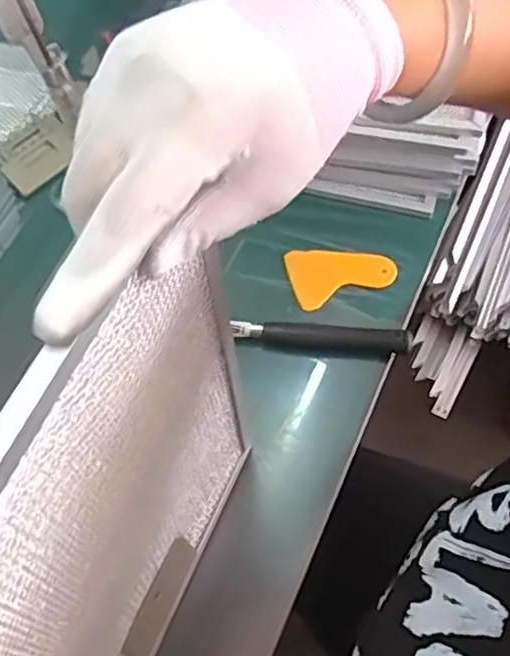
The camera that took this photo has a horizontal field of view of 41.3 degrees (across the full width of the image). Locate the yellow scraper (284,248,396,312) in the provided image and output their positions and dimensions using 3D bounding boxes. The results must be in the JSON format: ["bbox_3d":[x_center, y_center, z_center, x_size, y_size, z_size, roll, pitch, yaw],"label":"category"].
[{"bbox_3d":[0.084,-0.058,0.664,0.098,0.011,0.061,-18,80,7],"label":"yellow scraper"}]

